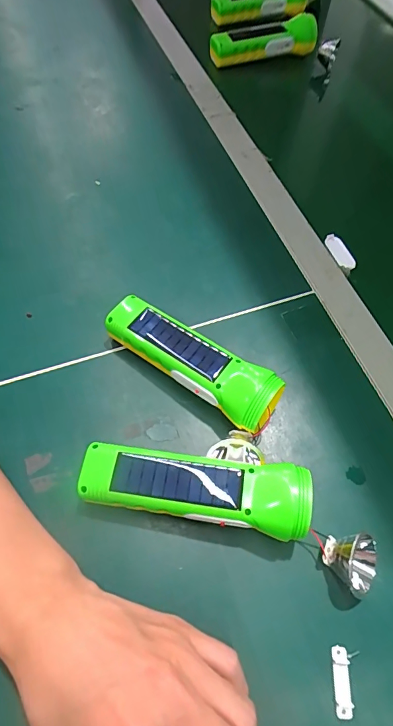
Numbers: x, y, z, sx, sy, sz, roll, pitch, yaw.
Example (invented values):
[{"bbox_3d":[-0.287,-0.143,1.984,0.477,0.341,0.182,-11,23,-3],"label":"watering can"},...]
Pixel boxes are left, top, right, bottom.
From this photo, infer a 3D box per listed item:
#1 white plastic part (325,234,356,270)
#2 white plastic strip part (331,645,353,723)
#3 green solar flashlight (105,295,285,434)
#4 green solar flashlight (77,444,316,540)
[{"bbox_3d":[0.161,-0.124,0.449,0.023,0.008,0.053,-11,62,-8],"label":"white plastic part"},{"bbox_3d":[0.094,0.206,0.261,0.010,0.004,0.038,4,61,0],"label":"white plastic strip part"},{"bbox_3d":[-0.007,-0.001,0.346,0.164,0.051,0.050,32,65,14],"label":"green solar flashlight"},{"bbox_3d":[-0.002,0.094,0.297,0.160,0.045,0.047,6,61,1],"label":"green solar flashlight"}]

